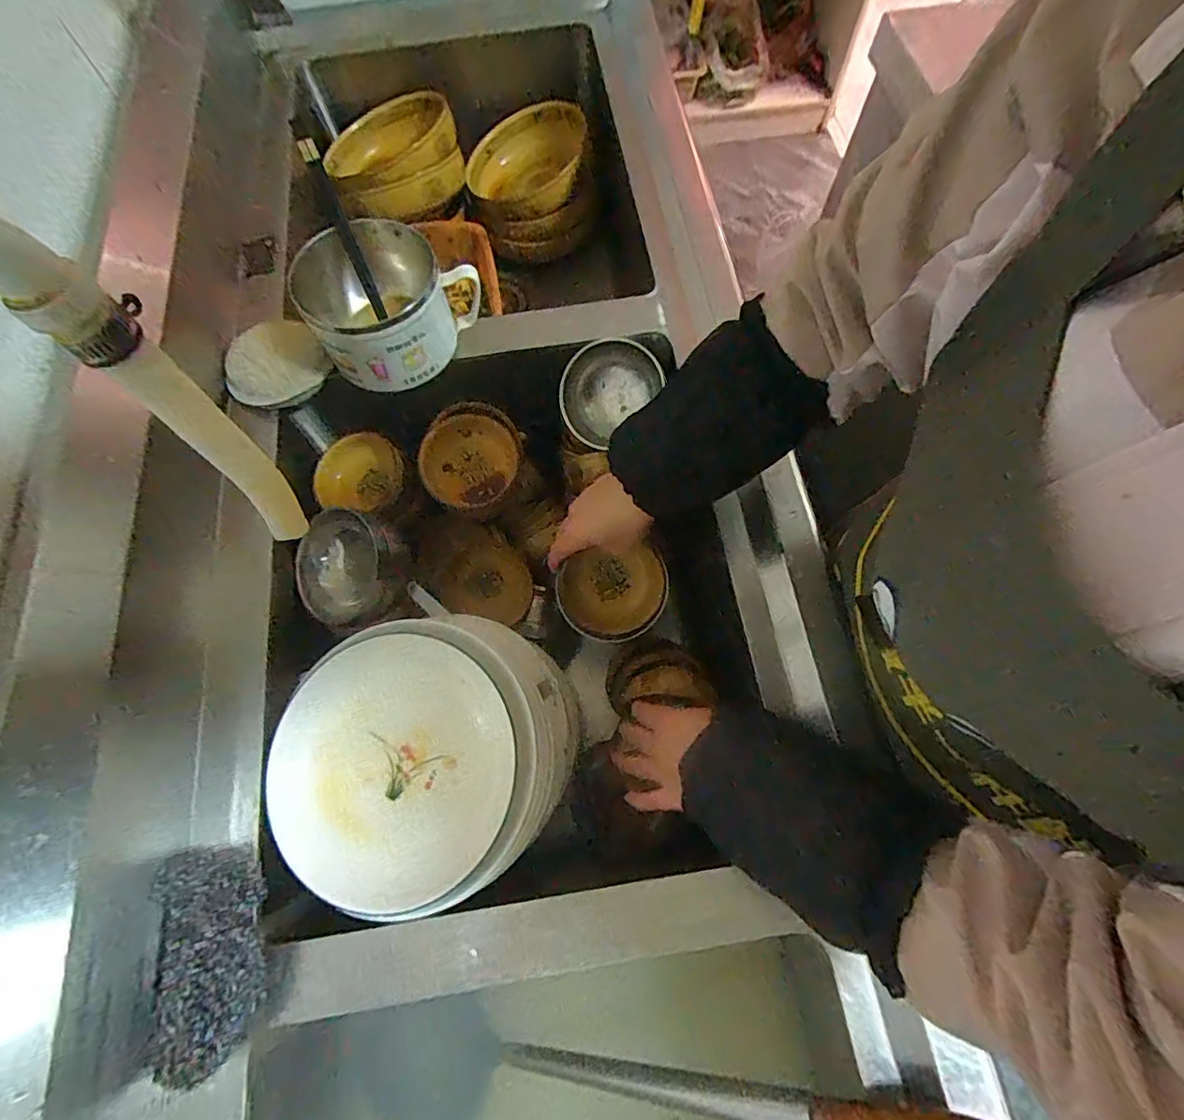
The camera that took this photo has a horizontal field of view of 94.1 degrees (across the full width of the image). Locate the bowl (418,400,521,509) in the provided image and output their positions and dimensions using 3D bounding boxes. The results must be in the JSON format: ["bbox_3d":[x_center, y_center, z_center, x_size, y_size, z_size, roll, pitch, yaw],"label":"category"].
[{"bbox_3d":[-0.132,-0.108,0.604,0.095,0.050,0.103,1,88,-12],"label":"bowl"}]

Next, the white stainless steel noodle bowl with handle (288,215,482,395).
[{"bbox_3d":[-0.200,-0.253,0.549,0.151,0.088,0.121,-38,73,-12],"label":"white stainless steel noodle bowl with handle"}]

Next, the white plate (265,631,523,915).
[{"bbox_3d":[-0.164,0.167,0.451,0.200,0.042,0.195,0,69,1],"label":"white plate"}]

